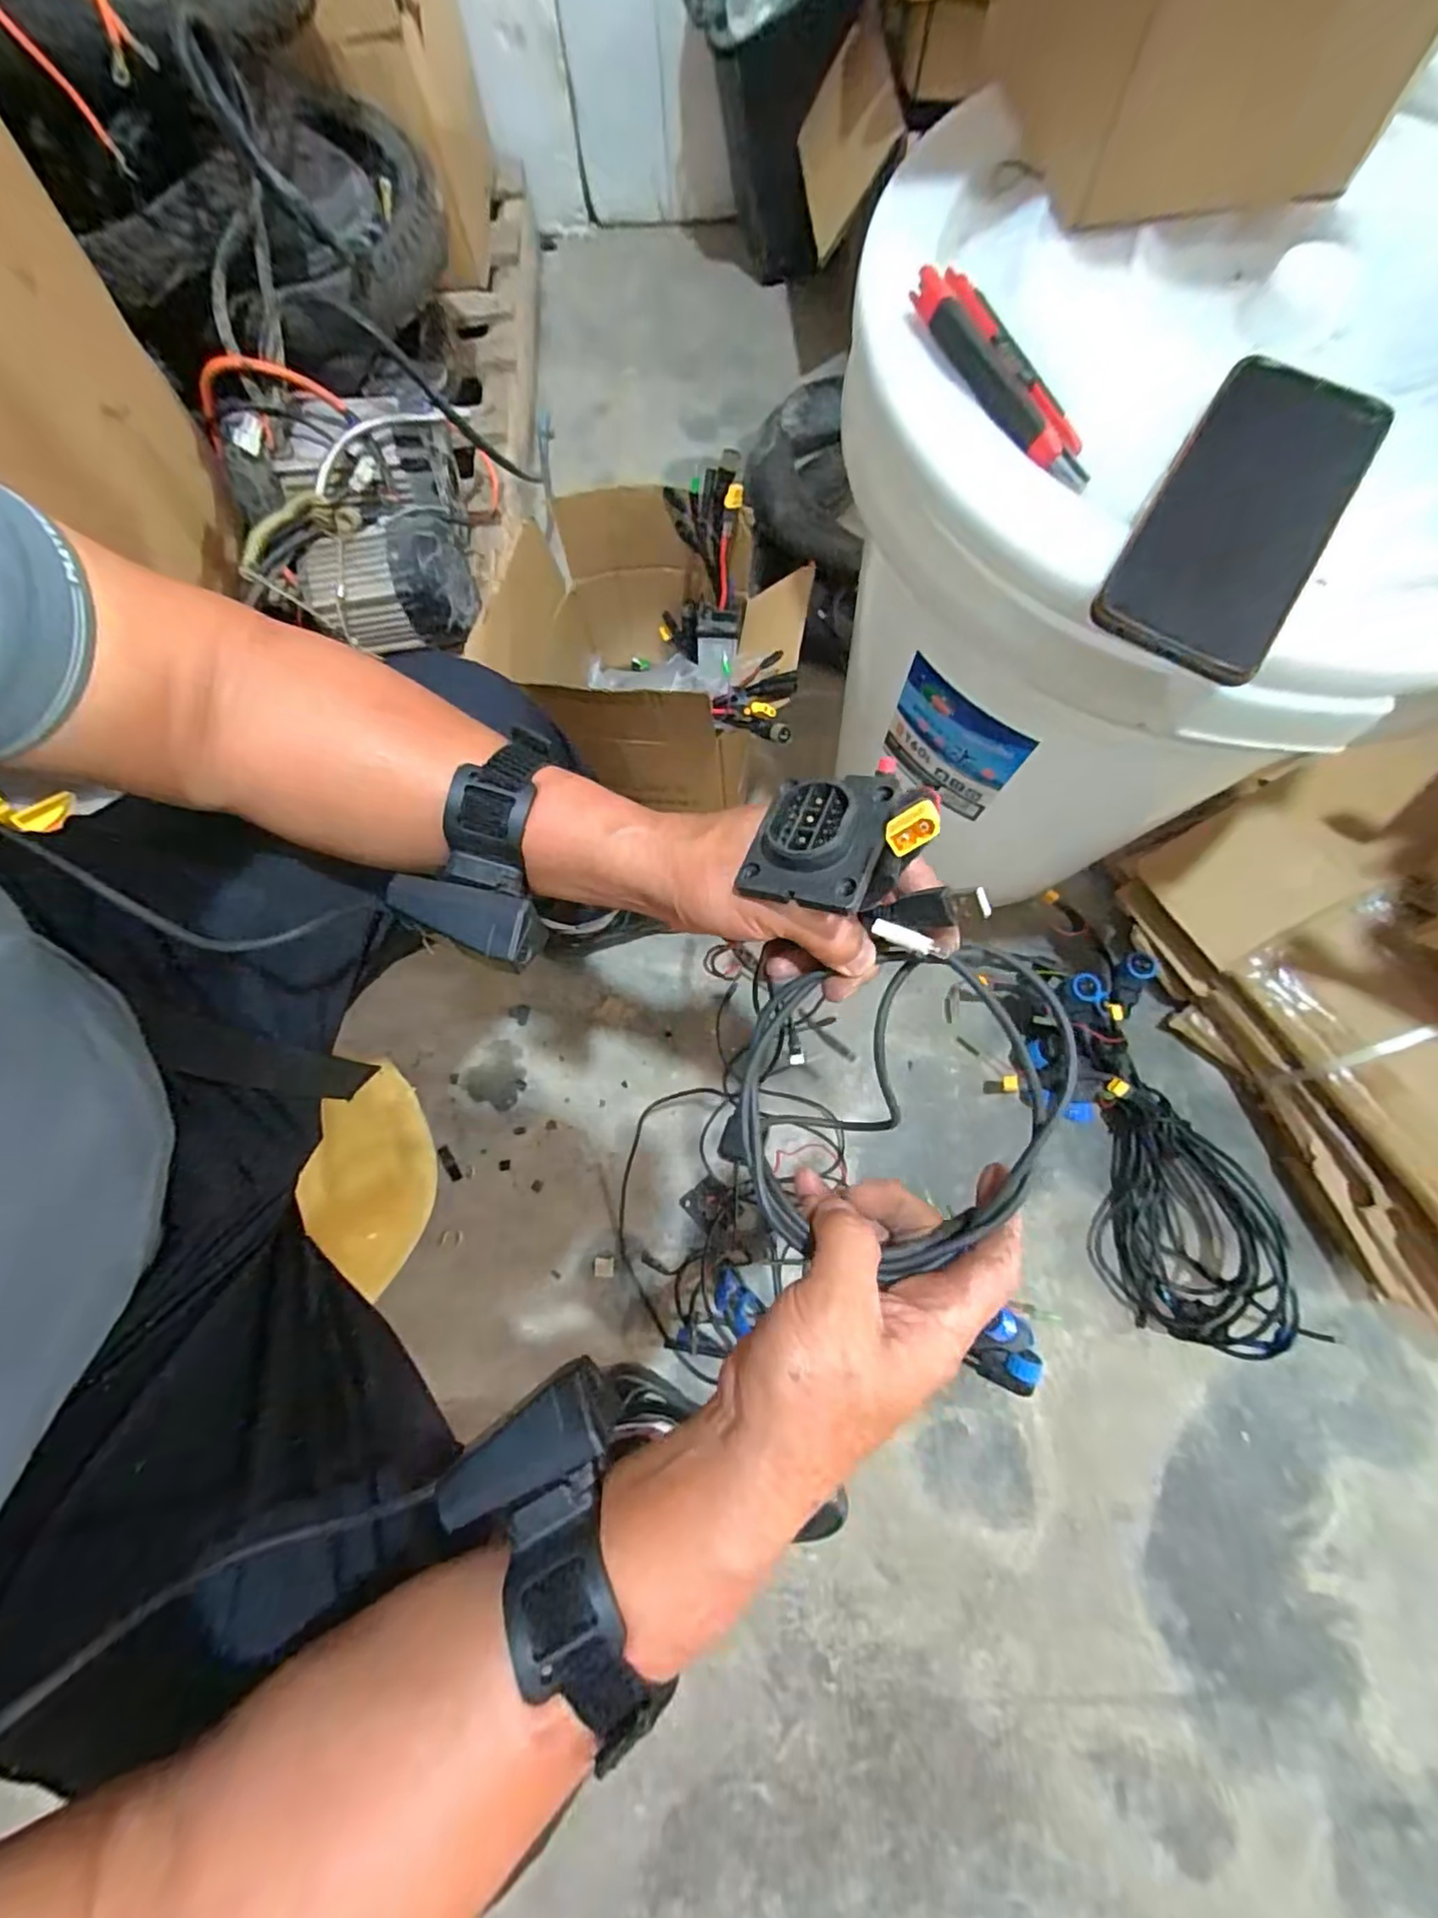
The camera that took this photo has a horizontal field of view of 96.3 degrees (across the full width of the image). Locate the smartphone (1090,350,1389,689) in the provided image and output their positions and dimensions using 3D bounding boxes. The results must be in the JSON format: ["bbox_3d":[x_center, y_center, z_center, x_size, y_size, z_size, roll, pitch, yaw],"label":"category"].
[{"bbox_3d":[0.242,-0.206,0.297,0.074,0.010,0.159,30,85,12],"label":"smartphone"}]

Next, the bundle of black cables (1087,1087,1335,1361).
[{"bbox_3d":[0.495,0.273,0.684,0.147,0.105,0.247,6,75,3],"label":"bundle of black cables"}]

